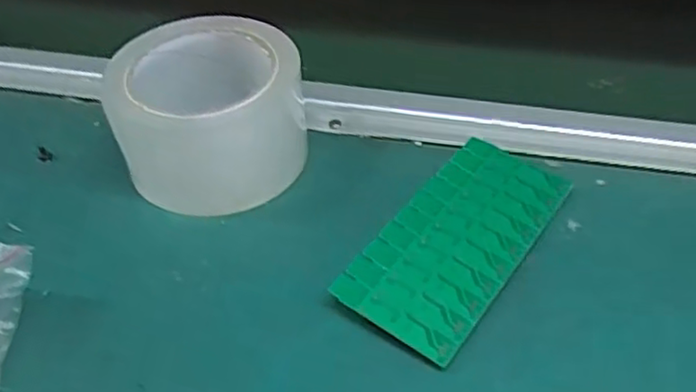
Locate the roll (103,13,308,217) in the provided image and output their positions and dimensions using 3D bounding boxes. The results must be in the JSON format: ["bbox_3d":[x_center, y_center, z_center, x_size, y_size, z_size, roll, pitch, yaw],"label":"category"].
[{"bbox_3d":[-0.075,-0.048,0.398,0.097,0.069,0.097,-2,43,1],"label":"roll"}]

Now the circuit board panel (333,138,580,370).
[{"bbox_3d":[0.057,0.020,0.359,0.062,0.010,0.140,25,49,27],"label":"circuit board panel"}]

